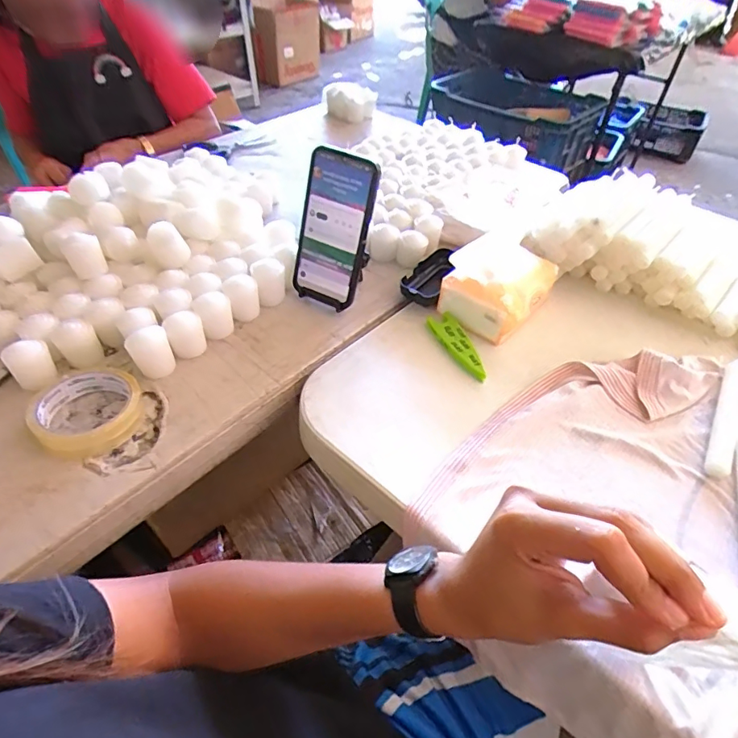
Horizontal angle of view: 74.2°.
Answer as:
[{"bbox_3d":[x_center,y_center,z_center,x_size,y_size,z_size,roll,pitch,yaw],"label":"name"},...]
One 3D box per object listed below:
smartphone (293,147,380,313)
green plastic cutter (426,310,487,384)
[{"bbox_3d":[-0.039,-0.151,0.541,0.077,0.164,0.018,23,29,16],"label":"smartphone"},{"bbox_3d":[0.100,-0.028,0.546,0.033,0.011,0.105,-14,48,-15],"label":"green plastic cutter"}]

